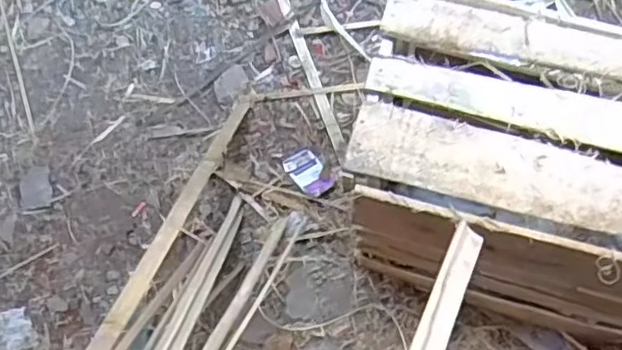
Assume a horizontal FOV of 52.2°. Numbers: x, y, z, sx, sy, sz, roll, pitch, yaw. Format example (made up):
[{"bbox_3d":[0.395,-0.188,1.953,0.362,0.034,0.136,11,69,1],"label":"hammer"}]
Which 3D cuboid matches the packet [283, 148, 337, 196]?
[{"bbox_3d":[-0.005,-0.004,1.218,0.062,0.020,0.105,-33,70,-7],"label":"packet"}]

